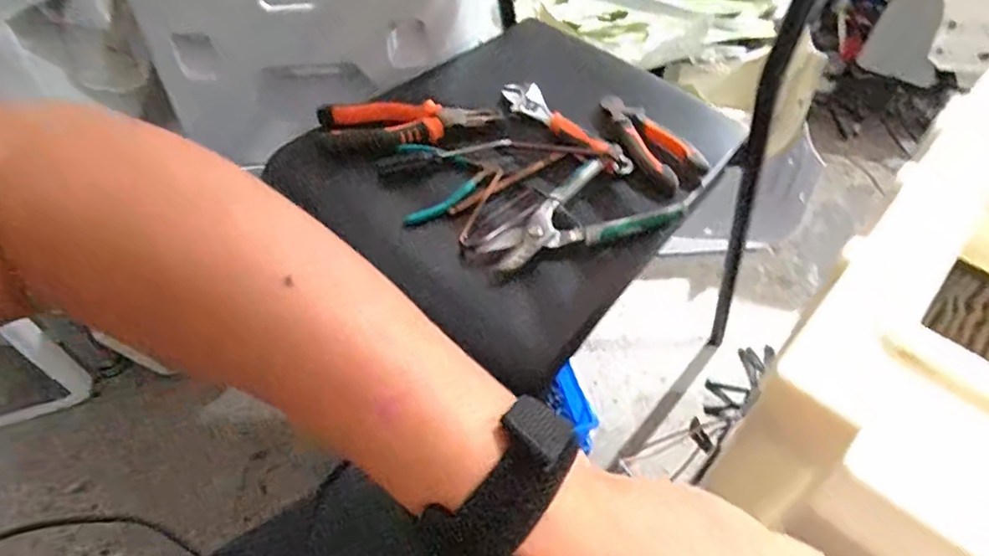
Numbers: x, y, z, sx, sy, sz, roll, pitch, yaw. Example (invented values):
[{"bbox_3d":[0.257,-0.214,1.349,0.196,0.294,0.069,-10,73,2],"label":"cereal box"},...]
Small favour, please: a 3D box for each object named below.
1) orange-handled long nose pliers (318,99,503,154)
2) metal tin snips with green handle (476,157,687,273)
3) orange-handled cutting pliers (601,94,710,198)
[{"bbox_3d":[-0.093,-0.161,0.639,0.193,0.034,0.060,-5,51,-1],"label":"orange-handled long nose pliers"},{"bbox_3d":[0.075,-0.065,0.561,0.188,0.019,0.084,-17,53,-11],"label":"metal tin snips with green handle"},{"bbox_3d":[0.154,-0.141,0.607,0.052,0.023,0.140,-24,54,-15],"label":"orange-handled cutting pliers"}]

